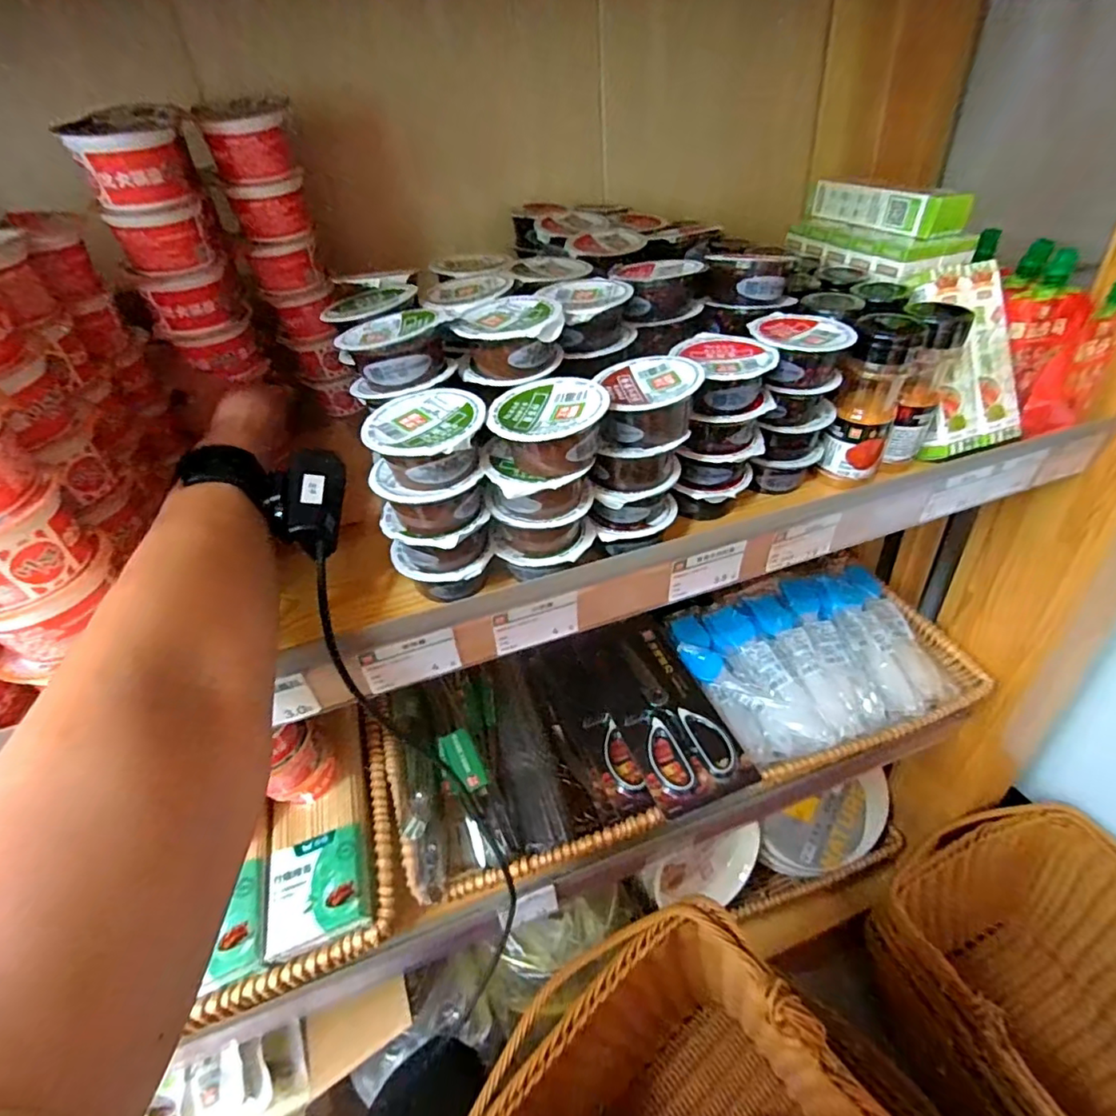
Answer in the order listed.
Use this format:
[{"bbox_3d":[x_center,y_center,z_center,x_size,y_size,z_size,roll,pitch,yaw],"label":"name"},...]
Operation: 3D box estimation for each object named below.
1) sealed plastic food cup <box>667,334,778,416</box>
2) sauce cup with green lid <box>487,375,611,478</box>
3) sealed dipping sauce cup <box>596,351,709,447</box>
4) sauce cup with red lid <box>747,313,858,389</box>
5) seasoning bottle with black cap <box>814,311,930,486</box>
[{"bbox_3d":[0.112,-0.124,0.385,0.065,0.036,0.066,6,37,16],"label":"sealed plastic food cup"},{"bbox_3d":[-0.004,-0.076,0.331,0.064,0.037,0.064,-4,35,3],"label":"sauce cup with green lid"},{"bbox_3d":[0.056,-0.098,0.354,0.060,0.039,0.063,-3,35,4],"label":"sealed dipping sauce cup"},{"bbox_3d":[0.172,-0.149,0.405,0.066,0.035,0.060,3,36,12],"label":"sauce cup with red lid"},{"bbox_3d":[0.235,-0.116,0.431,0.048,0.119,0.052,13,39,24],"label":"seasoning bottle with black cap"}]

